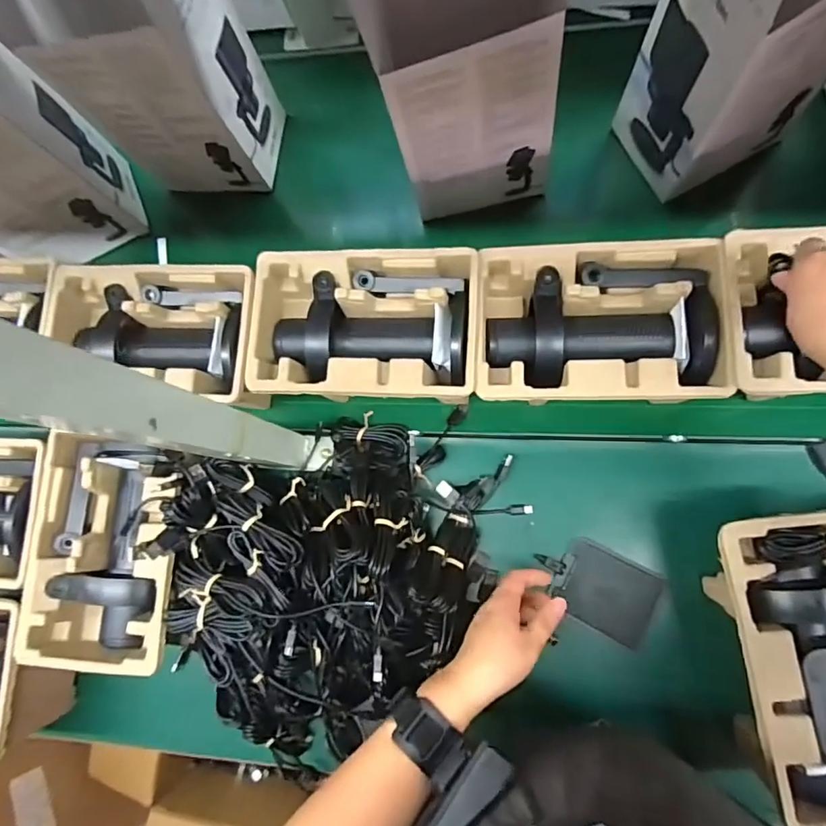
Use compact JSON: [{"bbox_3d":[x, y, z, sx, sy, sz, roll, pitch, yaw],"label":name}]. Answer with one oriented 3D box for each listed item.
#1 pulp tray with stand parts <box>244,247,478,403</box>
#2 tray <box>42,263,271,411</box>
[{"bbox_3d":[-0.049,-0.085,0.535,0.225,0.066,0.149,2,82,5],"label":"pulp tray with stand parts"},{"bbox_3d":[-0.266,-0.082,0.574,0.240,0.083,0.139,4,83,6],"label":"tray"}]

